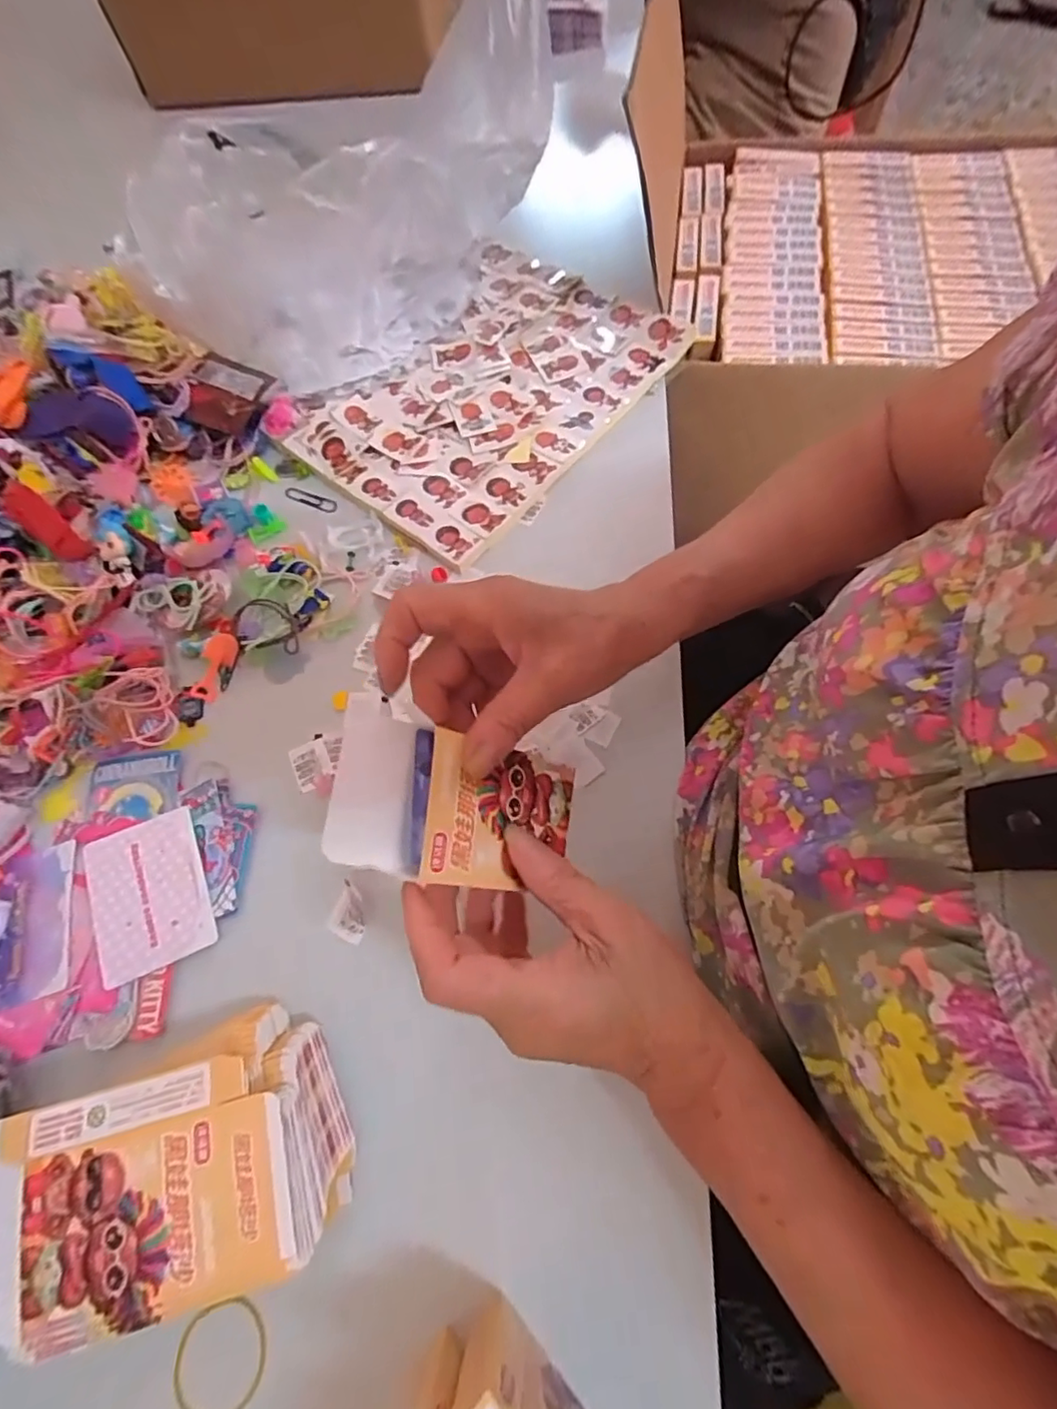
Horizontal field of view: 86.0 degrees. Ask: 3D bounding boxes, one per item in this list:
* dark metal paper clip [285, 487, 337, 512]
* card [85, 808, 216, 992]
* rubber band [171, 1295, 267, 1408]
[{"bbox_3d":[-0.175,-0.165,0.457,0.049,0.004,0.011,21,81,12],"label":"dark metal paper clip"},{"bbox_3d":[-0.226,0.111,0.336,0.063,0.004,0.086,-23,71,-9],"label":"card"},{"bbox_3d":[-0.142,0.301,0.260,0.046,0.004,0.040,-21,58,0],"label":"rubber band"}]

